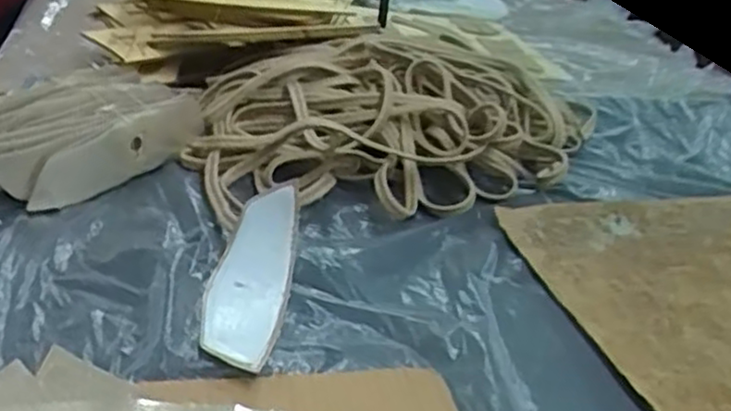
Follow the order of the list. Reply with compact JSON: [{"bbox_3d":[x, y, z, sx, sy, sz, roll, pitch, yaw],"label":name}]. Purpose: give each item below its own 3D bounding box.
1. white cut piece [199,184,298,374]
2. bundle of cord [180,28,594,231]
[{"bbox_3d":[-0.075,0.042,0.469,0.053,0.037,0.153,5,29,-3],"label":"white cut piece"},{"bbox_3d":[0.035,-0.084,0.661,0.361,0.101,0.211,-5,31,-21],"label":"bundle of cord"}]

